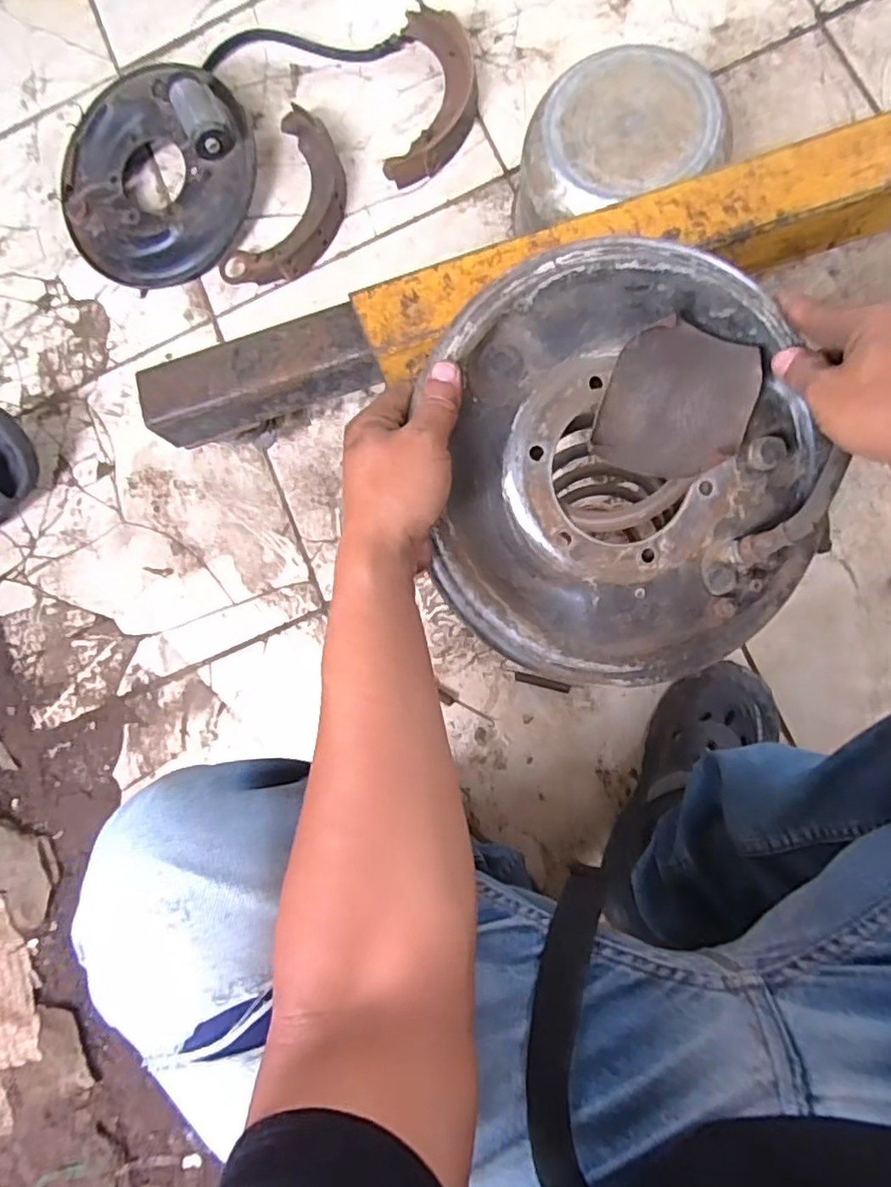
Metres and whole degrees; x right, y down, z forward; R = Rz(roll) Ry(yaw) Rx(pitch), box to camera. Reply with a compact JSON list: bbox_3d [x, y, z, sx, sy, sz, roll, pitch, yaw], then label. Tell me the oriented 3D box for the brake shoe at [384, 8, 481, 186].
[{"bbox_3d":[-0.012,-0.604,0.764,0.097,0.033,0.210,8,86,8],"label":"brake shoe"}]

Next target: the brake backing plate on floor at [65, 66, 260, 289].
[{"bbox_3d":[-0.368,-0.527,0.781,0.257,0.091,0.245,-1,85,7],"label":"brake backing plate on floor"}]

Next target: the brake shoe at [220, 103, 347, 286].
[{"bbox_3d":[-0.190,-0.478,0.779,0.116,0.033,0.215,26,89,9],"label":"brake shoe"}]

